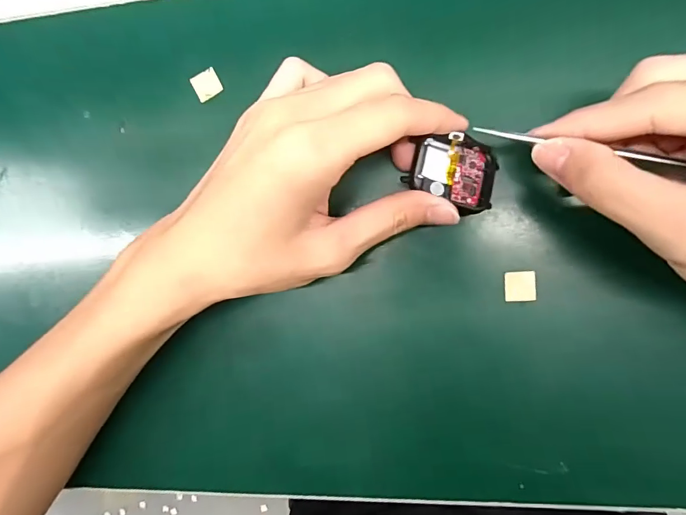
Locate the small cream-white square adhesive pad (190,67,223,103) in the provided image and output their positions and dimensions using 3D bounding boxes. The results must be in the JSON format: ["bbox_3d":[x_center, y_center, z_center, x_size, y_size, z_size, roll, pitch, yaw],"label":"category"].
[{"bbox_3d":[-0.080,-0.101,0.242,0.016,0.004,0.015,-30,93,-2],"label":"small cream-white square adhesive pad"}]

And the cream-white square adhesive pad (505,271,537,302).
[{"bbox_3d":[0.095,0.016,0.220,0.015,0.004,0.016,-3,91,8],"label":"cream-white square adhesive pad"}]

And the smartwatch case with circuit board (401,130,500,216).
[{"bbox_3d":[0.057,-0.045,0.211,0.044,0.015,0.038,14,94,8],"label":"smartwatch case with circuit board"}]

